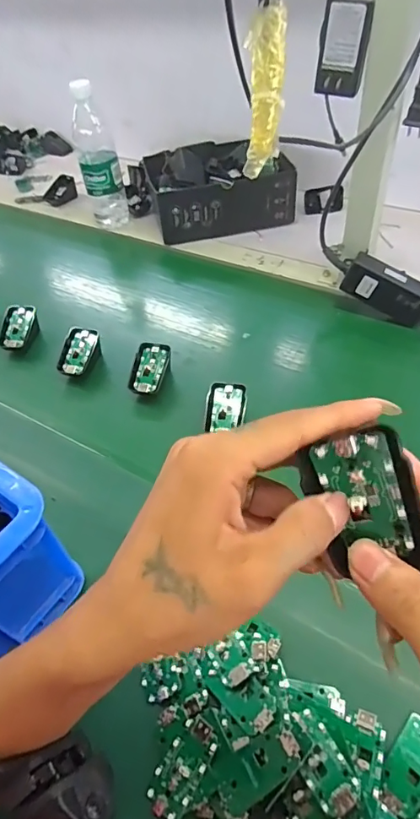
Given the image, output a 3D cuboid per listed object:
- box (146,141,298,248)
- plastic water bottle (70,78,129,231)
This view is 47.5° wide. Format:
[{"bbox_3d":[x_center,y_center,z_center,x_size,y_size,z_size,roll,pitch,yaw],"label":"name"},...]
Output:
[{"bbox_3d":[0.017,-0.403,0.868,0.232,0.089,0.180,-12,49,-4],"label":"box"},{"bbox_3d":[-0.195,-0.437,0.829,0.067,0.211,0.064,-14,49,-6],"label":"plastic water bottle"}]

